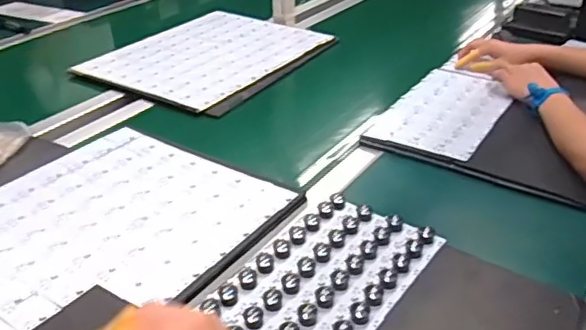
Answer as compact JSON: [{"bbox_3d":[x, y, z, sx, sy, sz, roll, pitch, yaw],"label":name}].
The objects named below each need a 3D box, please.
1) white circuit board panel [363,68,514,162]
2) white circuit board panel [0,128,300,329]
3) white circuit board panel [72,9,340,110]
[{"bbox_3d":[0.273,-0.099,1.073,0.182,0.011,0.299,17,39,29],"label":"white circuit board panel"},{"bbox_3d":[-0.275,0.086,0.771,0.345,0.008,0.458,22,38,29],"label":"white circuit board panel"},{"bbox_3d":[-0.193,-0.252,1.328,0.372,0.013,0.455,18,36,28],"label":"white circuit board panel"}]

